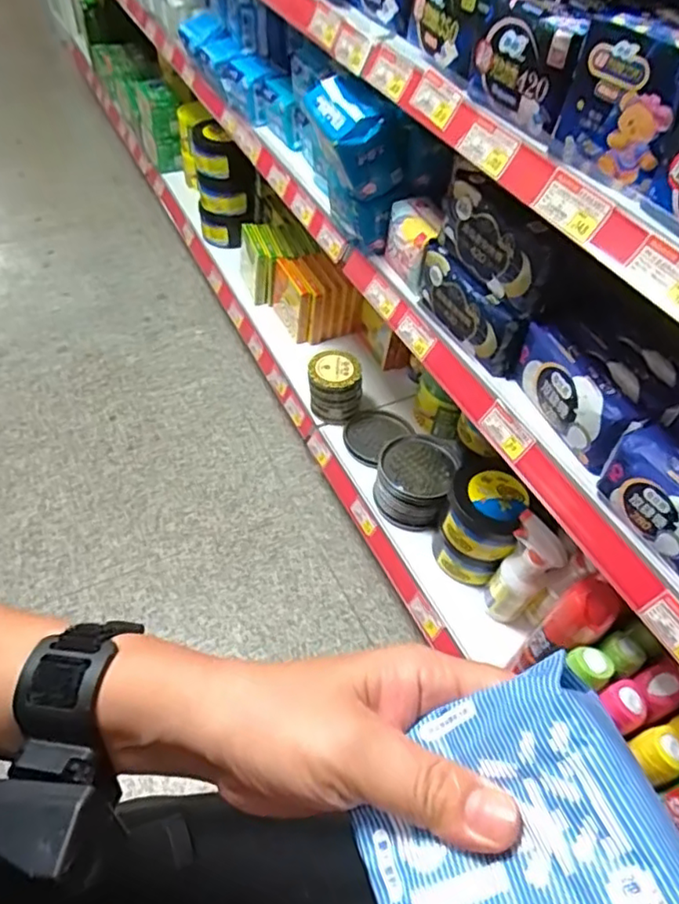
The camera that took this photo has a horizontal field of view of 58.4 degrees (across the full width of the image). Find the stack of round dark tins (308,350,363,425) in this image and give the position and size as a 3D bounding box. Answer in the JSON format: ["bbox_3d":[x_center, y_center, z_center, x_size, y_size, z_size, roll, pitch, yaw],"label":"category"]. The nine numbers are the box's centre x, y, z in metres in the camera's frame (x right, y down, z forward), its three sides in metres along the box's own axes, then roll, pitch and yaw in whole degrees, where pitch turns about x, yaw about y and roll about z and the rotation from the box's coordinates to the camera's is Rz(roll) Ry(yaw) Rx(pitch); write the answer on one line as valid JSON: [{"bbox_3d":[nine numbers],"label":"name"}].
[{"bbox_3d":[-0.009,-0.127,1.195,0.100,0.130,0.088,4,50,-2],"label":"stack of round dark tins"}]

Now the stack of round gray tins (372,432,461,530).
[{"bbox_3d":[0.136,0.049,1.089,0.129,0.112,0.153,18,51,10],"label":"stack of round gray tins"}]

